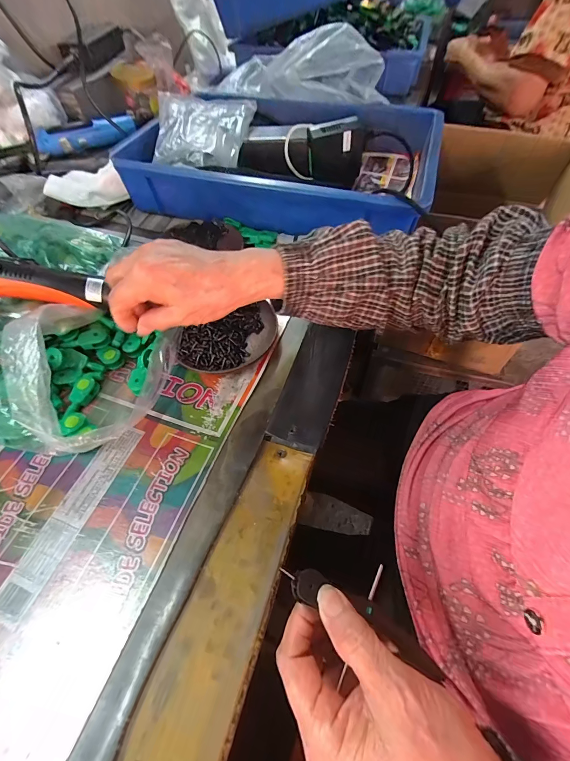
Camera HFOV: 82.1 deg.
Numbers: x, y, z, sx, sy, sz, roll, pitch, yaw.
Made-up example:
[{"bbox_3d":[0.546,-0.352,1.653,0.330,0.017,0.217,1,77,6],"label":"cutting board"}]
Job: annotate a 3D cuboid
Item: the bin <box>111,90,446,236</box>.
[{"bbox_3d":[0.013,-0.329,0.485,0.379,0.078,0.301,13,58,11],"label":"bin"}]

